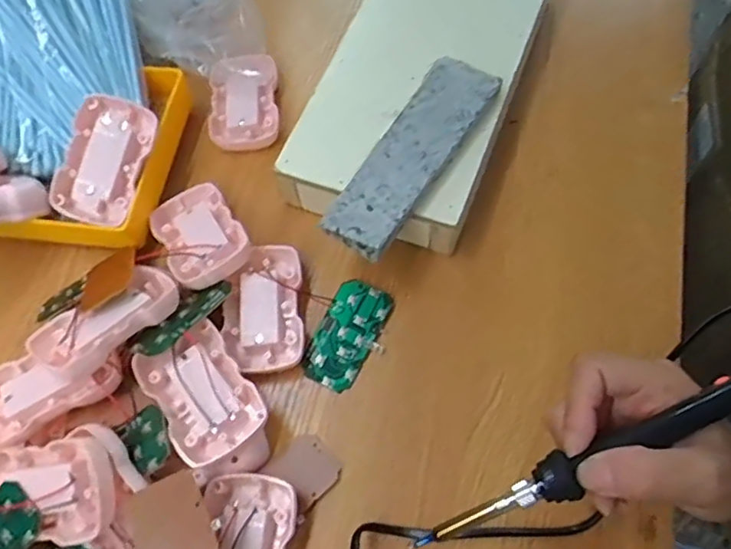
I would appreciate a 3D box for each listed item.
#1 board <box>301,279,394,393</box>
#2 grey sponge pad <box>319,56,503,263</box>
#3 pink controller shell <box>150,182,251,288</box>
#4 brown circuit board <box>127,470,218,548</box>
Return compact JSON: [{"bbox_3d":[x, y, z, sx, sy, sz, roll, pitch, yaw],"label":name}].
[{"bbox_3d":[-0.012,0.040,0.404,0.041,0.007,0.073,26,69,15],"label":"board"},{"bbox_3d":[0.032,-0.083,0.404,0.048,0.013,0.160,30,70,16],"label":"grey sponge pad"},{"bbox_3d":[-0.118,-0.029,0.429,0.055,0.017,0.089,-32,52,-10],"label":"pink controller shell"},{"bbox_3d":[-0.100,0.143,0.316,0.040,0.004,0.072,-28,56,-7],"label":"brown circuit board"}]

